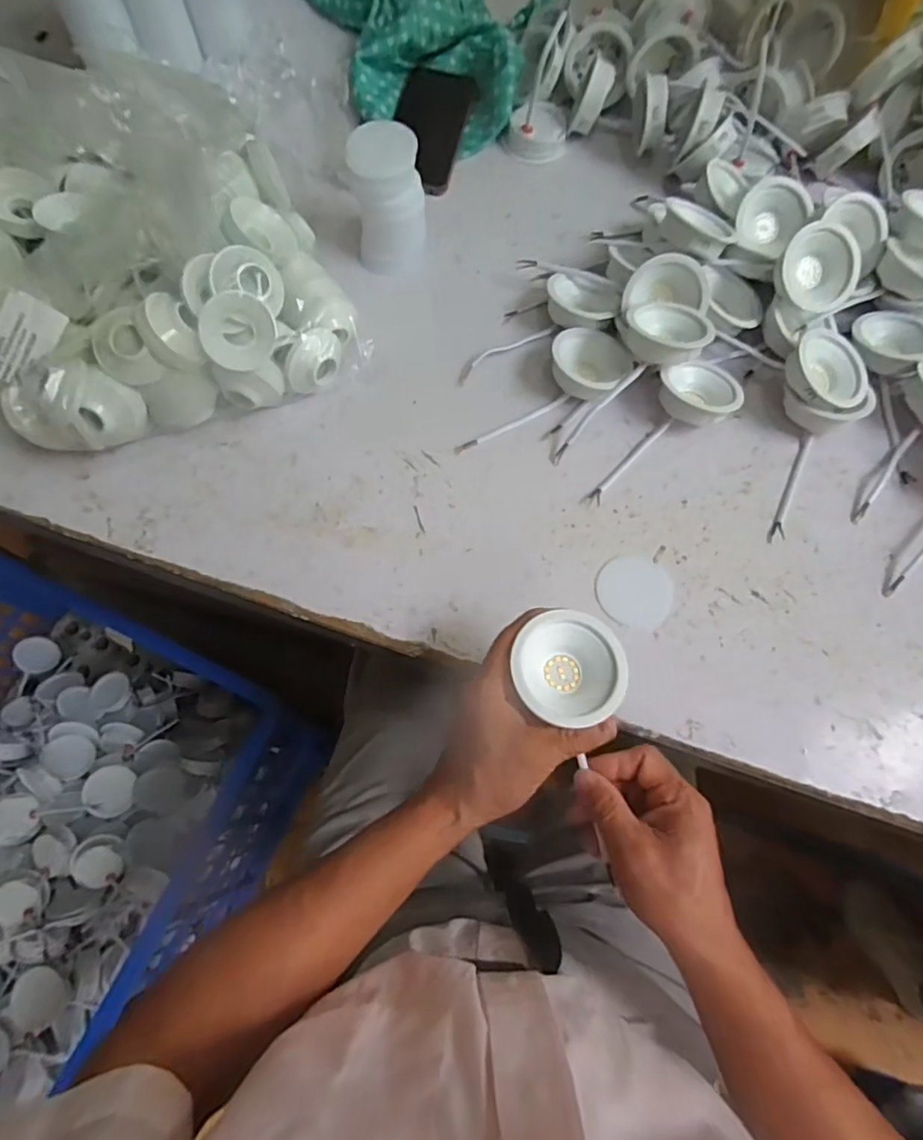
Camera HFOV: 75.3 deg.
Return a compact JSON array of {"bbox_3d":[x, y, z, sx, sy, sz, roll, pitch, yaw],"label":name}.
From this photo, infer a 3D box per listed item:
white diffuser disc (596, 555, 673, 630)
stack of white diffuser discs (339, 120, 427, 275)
[{"bbox_3d":[0.139,0.016,0.477,0.058,0.004,0.057,1,71,-1],"label":"white diffuser disc"},{"bbox_3d":[-0.068,-0.337,0.547,0.068,0.098,0.066,-1,71,-2],"label":"stack of white diffuser discs"}]

